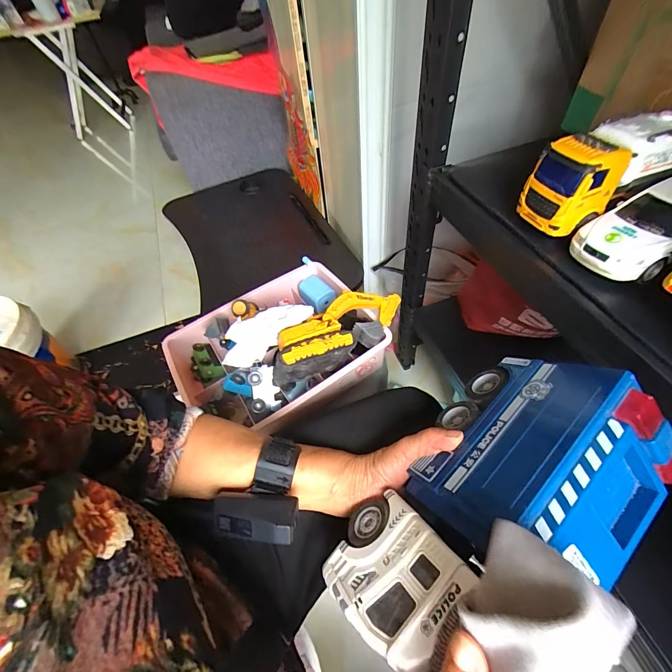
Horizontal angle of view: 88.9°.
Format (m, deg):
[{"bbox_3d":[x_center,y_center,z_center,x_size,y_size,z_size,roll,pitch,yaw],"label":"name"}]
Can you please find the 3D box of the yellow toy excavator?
[{"bbox_3d":[0.006,-0.005,0.521,0.228,0.072,0.086,-36,59,-19],"label":"yellow toy excavator"}]

